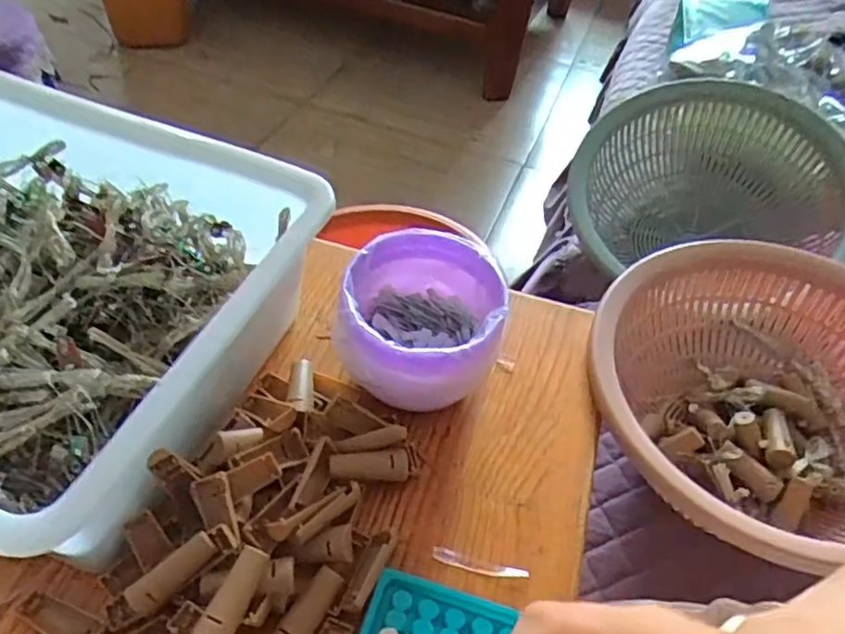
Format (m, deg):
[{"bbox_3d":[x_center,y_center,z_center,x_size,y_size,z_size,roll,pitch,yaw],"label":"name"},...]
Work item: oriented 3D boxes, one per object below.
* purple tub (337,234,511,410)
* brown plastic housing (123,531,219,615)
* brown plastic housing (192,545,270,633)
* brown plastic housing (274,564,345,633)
[{"bbox_3d":[-0.001,0.011,0.462,0.103,0.091,0.103,12,47,5],"label":"purple tub"},{"bbox_3d":[-0.133,0.136,0.353,0.049,0.010,0.017,-38,86,-17],"label":"brown plastic housing"},{"bbox_3d":[-0.099,0.145,0.346,0.019,0.008,0.048,16,47,9],"label":"brown plastic housing"},{"bbox_3d":[-0.063,0.163,0.365,0.017,0.011,0.050,26,49,17],"label":"brown plastic housing"}]

